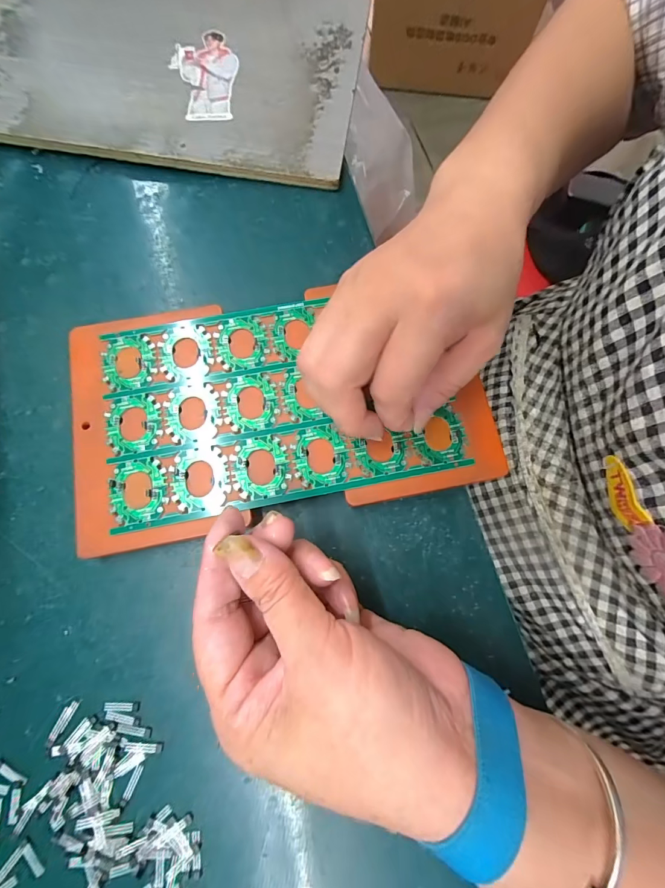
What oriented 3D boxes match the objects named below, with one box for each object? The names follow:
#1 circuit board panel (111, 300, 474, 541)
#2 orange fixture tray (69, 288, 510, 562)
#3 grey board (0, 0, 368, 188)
[{"bbox_3d":[-0.031,-0.027,0.224,0.195,0.004,0.119,-11,77,-3],"label":"circuit board panel"},{"bbox_3d":[-0.031,-0.024,0.232,0.235,0.017,0.134,-10,77,-3],"label":"orange fixture tray"},{"bbox_3d":[-0.128,-0.301,0.300,0.293,0.016,0.192,8,76,1],"label":"grey board"}]

